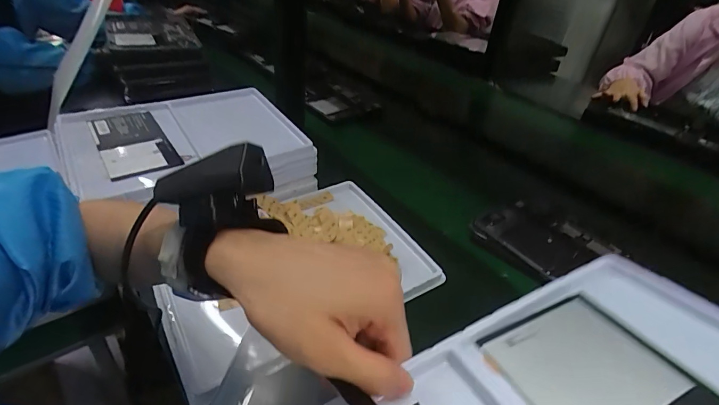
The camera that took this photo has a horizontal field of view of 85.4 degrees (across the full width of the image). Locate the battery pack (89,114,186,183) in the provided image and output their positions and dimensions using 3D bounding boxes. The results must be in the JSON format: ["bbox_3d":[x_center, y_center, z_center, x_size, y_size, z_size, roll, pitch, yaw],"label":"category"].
[{"bbox_3d":[-0.345,-0.091,0.594,0.093,0.014,0.183,-20,44,-31],"label":"battery pack"}]

